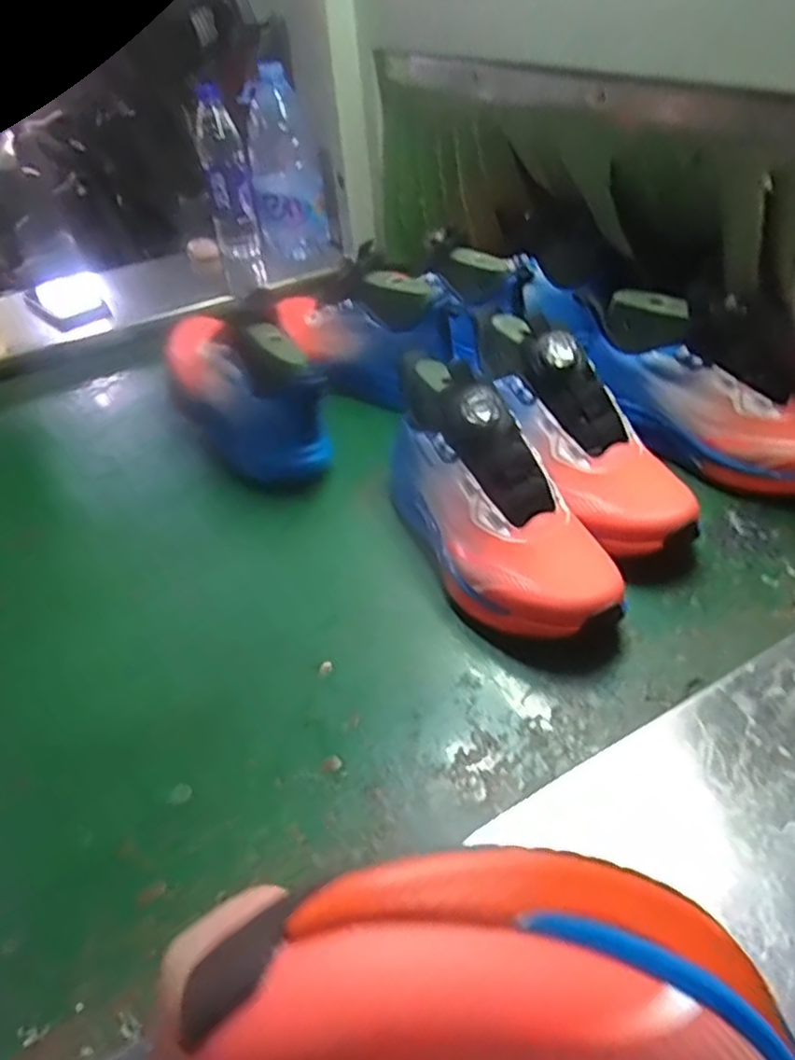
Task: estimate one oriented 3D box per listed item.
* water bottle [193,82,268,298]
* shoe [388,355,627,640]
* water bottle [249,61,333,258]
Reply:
[{"bbox_3d":[-0.258,-0.515,1.052,0.070,0.274,0.061,-14,42,-8],"label":"water bottle"},{"bbox_3d":[0.067,-0.033,0.522,0.099,0.131,0.261,-20,43,-15],"label":"shoe"},{"bbox_3d":[-0.164,-0.541,1.023,0.109,0.235,0.096,-11,42,-4],"label":"water bottle"}]

